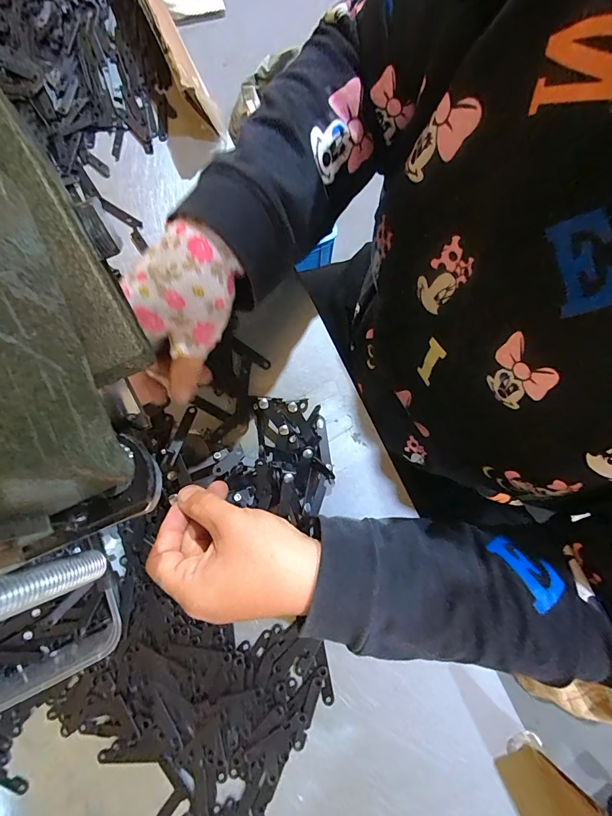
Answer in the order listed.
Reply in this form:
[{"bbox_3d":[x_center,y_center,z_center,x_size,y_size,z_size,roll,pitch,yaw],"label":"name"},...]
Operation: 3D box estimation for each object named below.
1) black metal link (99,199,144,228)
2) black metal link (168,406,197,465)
[{"bbox_3d":[-0.178,-0.185,0.372,0.046,0.007,0.011,32,79,5],"label":"black metal link"},{"bbox_3d":[-0.094,0.020,0.293,0.010,0.007,0.046,14,60,1],"label":"black metal link"}]

